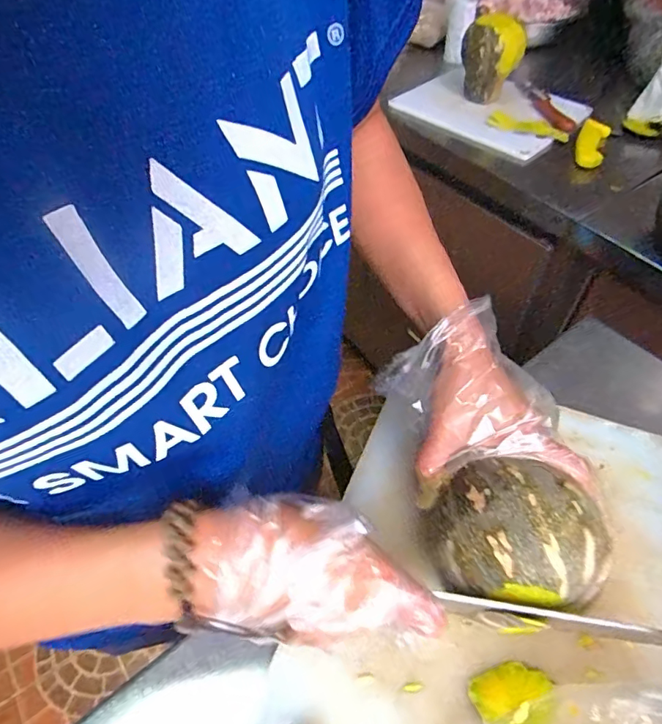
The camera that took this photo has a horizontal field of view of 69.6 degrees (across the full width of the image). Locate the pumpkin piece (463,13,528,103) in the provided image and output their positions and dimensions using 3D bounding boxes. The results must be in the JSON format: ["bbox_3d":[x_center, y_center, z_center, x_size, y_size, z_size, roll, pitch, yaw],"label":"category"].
[{"bbox_3d":[0.256,-0.480,0.768,0.094,0.110,0.077,12,54,11],"label":"pumpkin piece"}]

